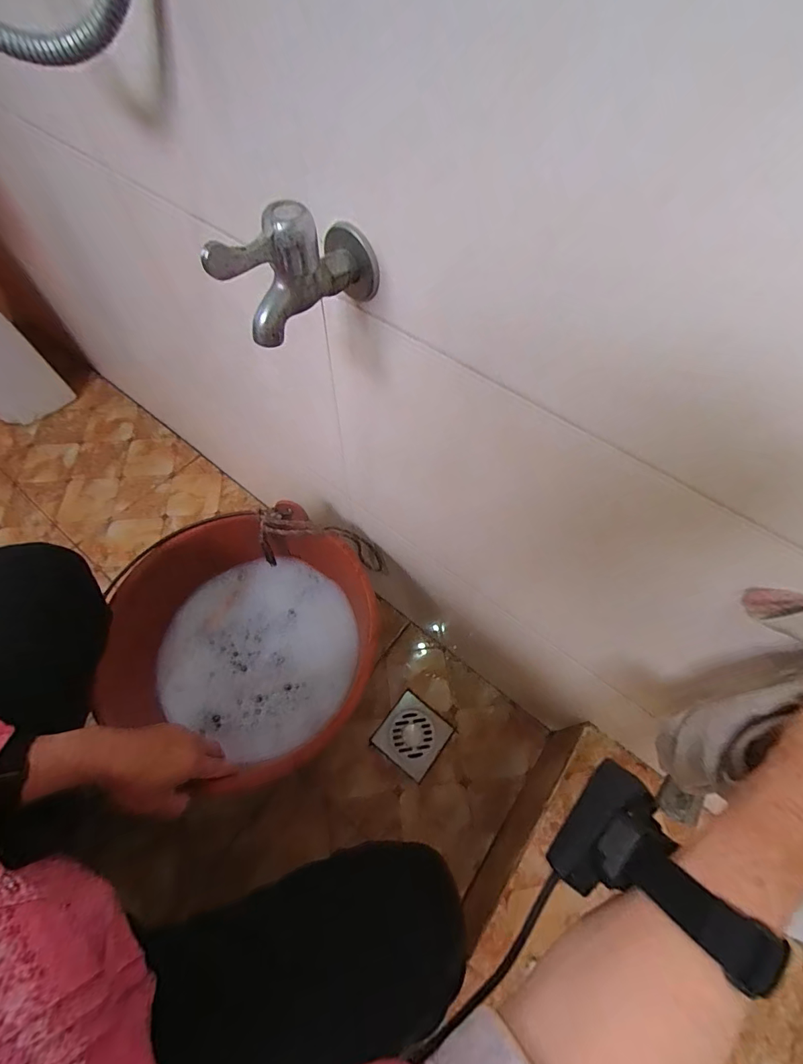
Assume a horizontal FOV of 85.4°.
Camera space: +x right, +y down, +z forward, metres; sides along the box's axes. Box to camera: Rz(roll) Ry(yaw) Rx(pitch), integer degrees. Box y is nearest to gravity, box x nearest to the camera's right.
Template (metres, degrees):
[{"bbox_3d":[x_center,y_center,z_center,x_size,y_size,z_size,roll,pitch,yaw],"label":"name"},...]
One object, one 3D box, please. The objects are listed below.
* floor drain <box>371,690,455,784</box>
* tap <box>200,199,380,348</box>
[{"bbox_3d":[0.019,0.335,0.717,0.099,0.005,0.099,35,65,14],"label":"floor drain"},{"bbox_3d":[-0.068,-0.165,0.264,0.110,0.067,0.041,-37,68,-21],"label":"tap"}]

